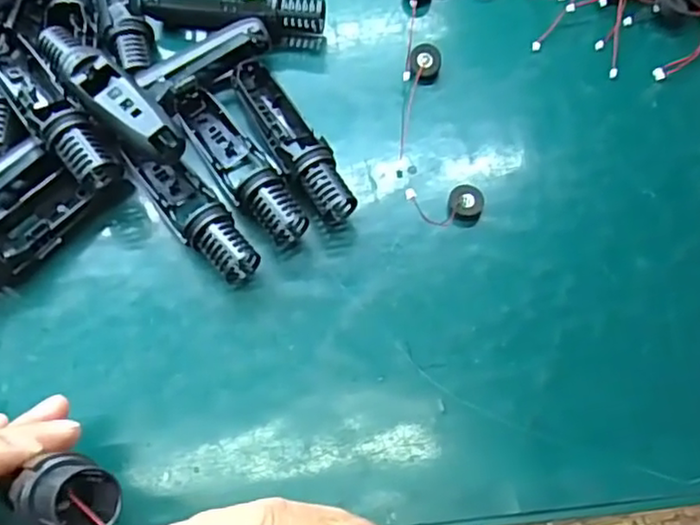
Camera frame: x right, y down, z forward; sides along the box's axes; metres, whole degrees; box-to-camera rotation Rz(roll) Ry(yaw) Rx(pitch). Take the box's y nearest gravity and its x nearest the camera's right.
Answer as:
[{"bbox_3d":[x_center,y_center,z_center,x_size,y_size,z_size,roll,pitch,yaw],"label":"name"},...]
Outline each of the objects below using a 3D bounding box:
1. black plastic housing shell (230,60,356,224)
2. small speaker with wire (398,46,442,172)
[{"bbox_3d":[-0.035,-0.073,0.401,0.031,0.029,0.118,-29,70,-12],"label":"black plastic housing shell"},{"bbox_3d":[0.045,-0.101,0.421,0.021,0.014,0.088,8,67,3],"label":"small speaker with wire"}]

